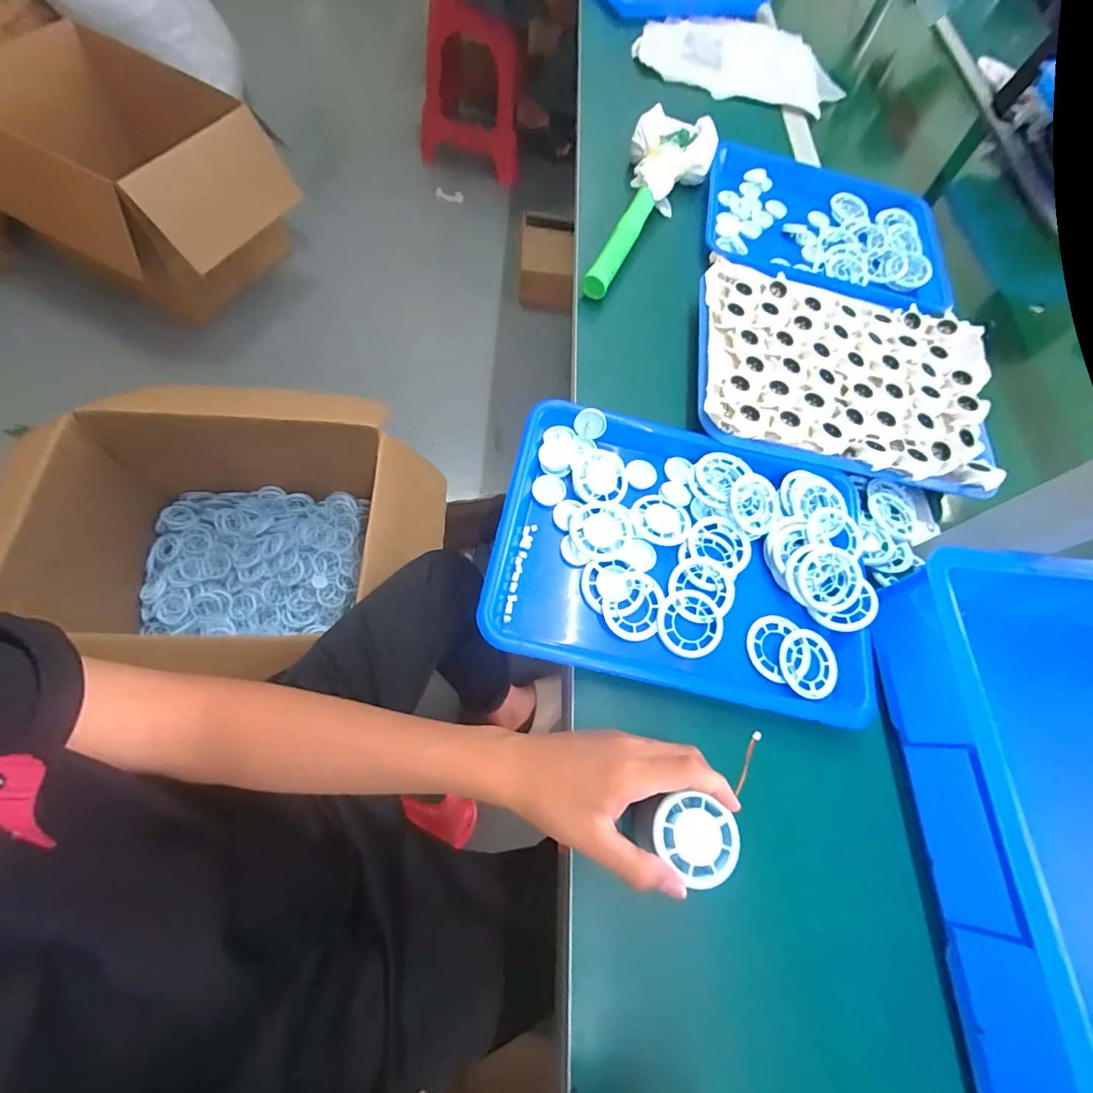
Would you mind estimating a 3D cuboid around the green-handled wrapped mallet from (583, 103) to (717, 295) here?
[{"bbox_3d":[0.129,-0.436,0.630,0.112,0.059,0.325,21,65,1],"label":"green-handled wrapped mallet"}]

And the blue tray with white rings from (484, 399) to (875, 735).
[{"bbox_3d":[0.125,0.004,0.448,0.329,0.042,0.252,12,65,-3],"label":"blue tray with white rings"}]

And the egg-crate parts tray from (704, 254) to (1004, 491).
[{"bbox_3d":[0.337,-0.196,0.549,0.327,0.035,0.245,12,65,-4],"label":"egg-crate parts tray"}]

